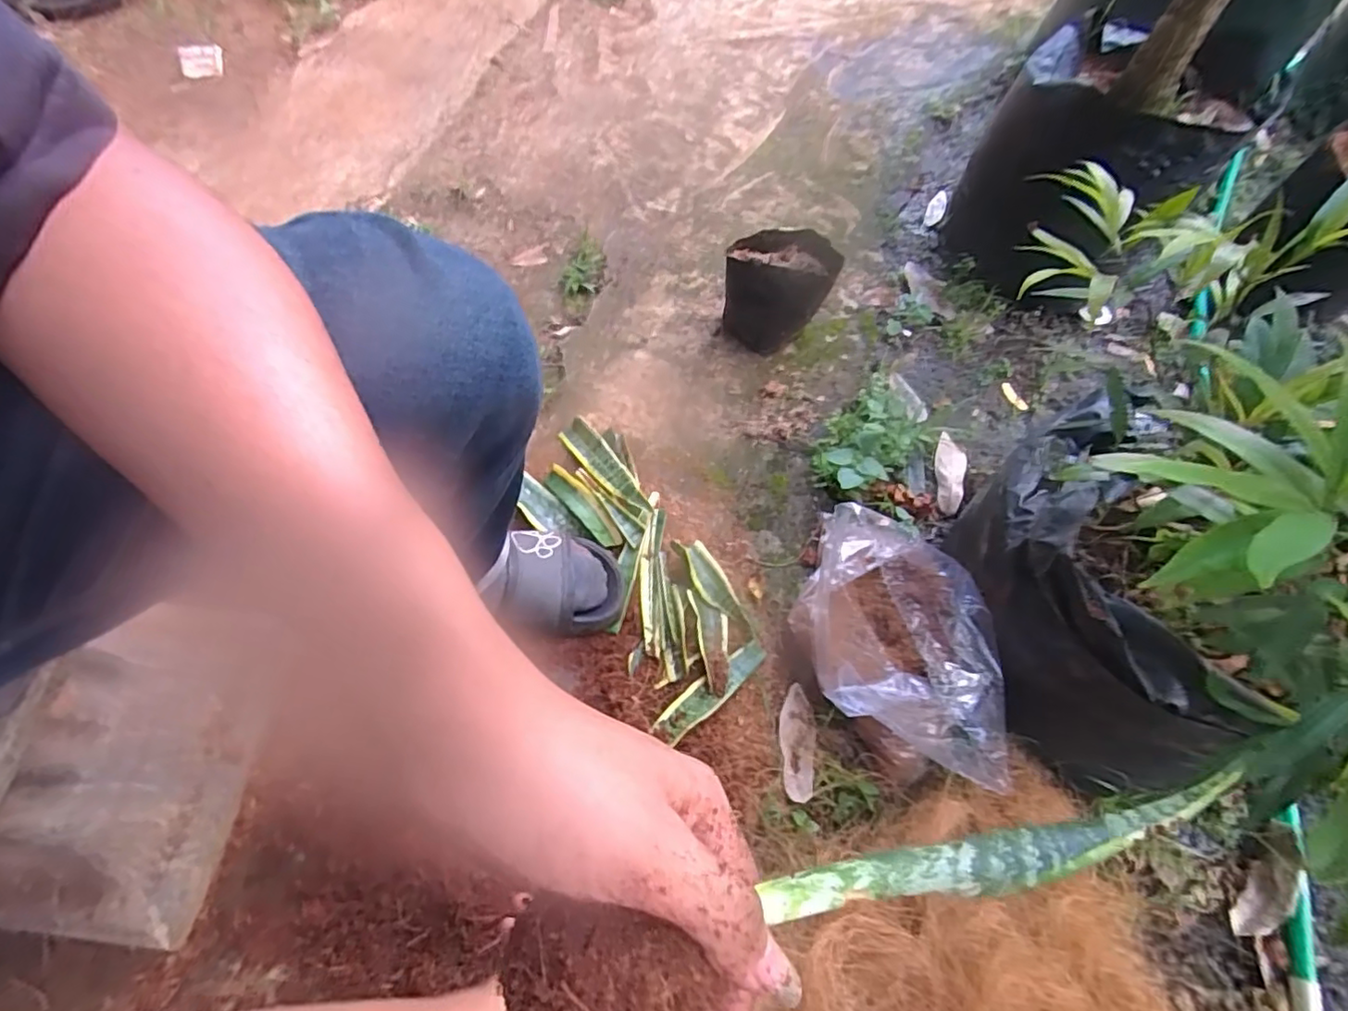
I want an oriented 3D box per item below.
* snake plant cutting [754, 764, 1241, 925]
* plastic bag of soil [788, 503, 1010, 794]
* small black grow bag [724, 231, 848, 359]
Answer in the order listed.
[{"bbox_3d":[0.105,0.112,0.197,0.153,0.007,0.017,-13,62,2],"label":"snake plant cutting"},{"bbox_3d":[0.245,0.133,0.696,0.215,0.110,0.283,17,62,5],"label":"plastic bag of soil"},{"bbox_3d":[0.150,-0.304,0.907,0.138,0.153,0.100,25,63,9],"label":"small black grow bag"}]

